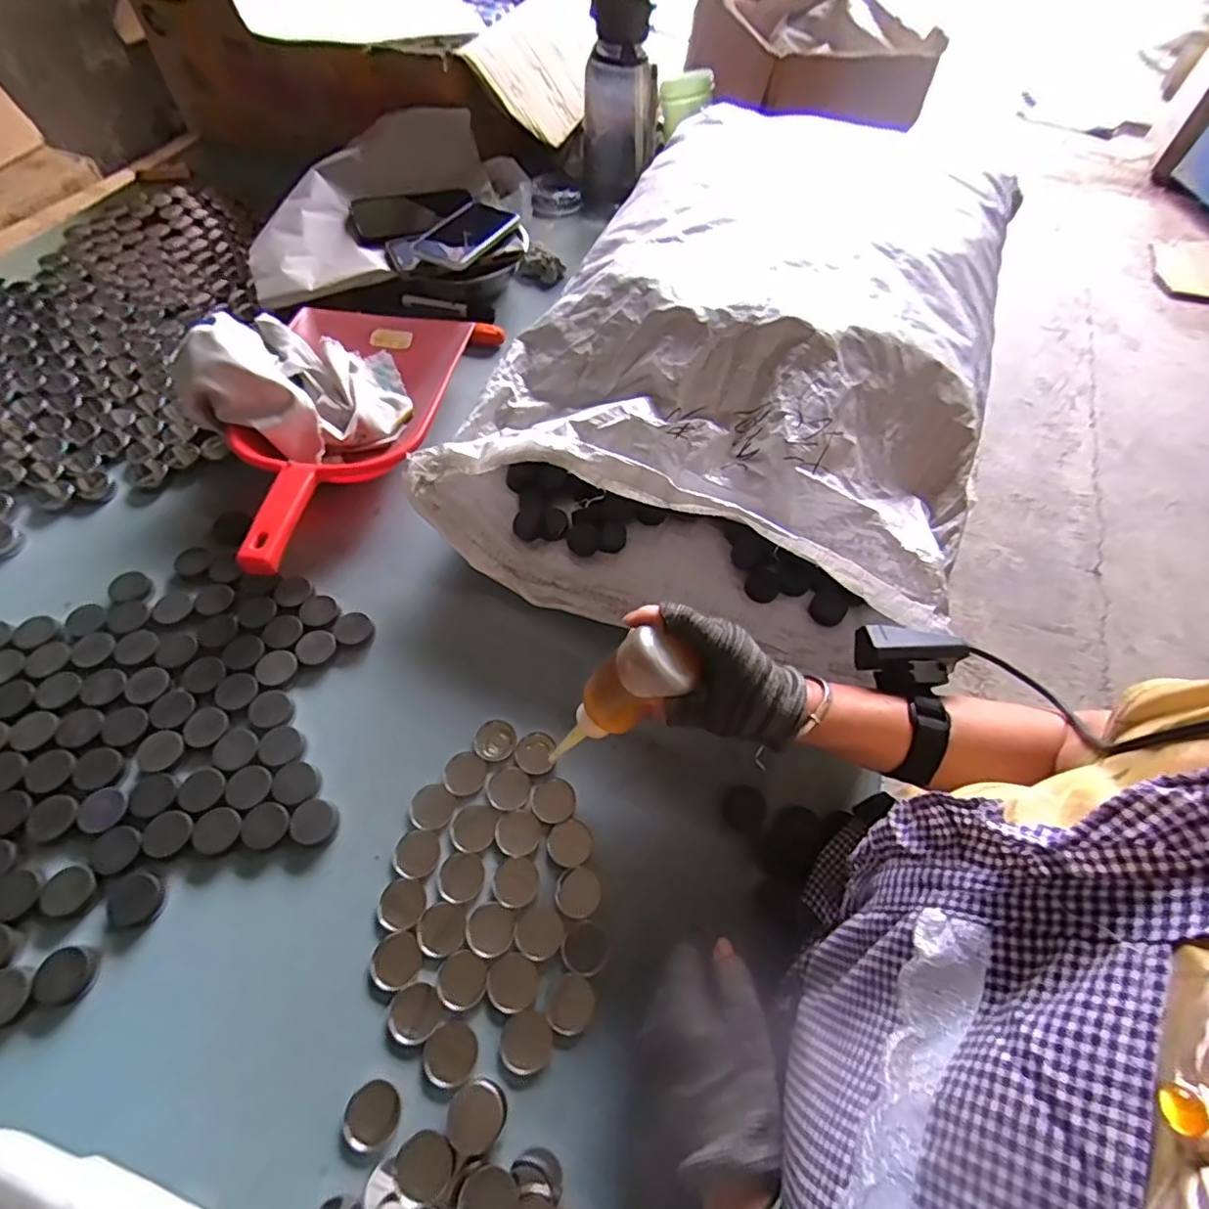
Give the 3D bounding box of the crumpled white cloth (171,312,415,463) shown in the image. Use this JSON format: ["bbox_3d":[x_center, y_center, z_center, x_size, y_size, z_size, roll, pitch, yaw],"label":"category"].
[{"bbox_3d":[-0.310,-0.240,0.623,0.175,0.118,0.185,12,60,3],"label":"crumpled white cloth"}]

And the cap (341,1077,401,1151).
[{"bbox_3d":[-0.146,0.321,0.372,0.032,0.010,0.033,2,60,-3],"label":"cap"}]

